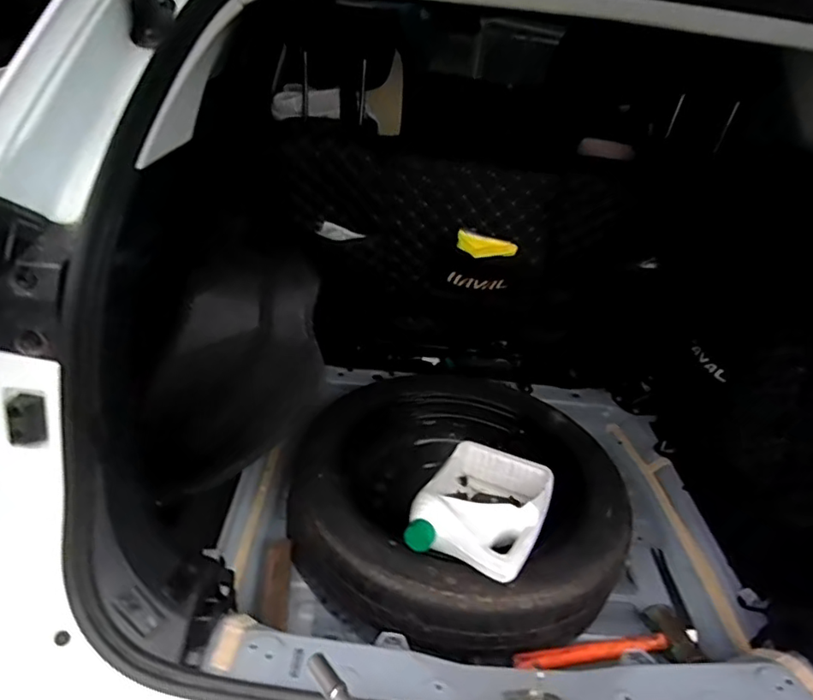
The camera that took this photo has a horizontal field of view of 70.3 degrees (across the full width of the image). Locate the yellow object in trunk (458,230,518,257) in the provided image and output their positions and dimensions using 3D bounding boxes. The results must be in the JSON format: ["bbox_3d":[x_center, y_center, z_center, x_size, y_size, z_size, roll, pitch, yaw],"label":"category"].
[{"bbox_3d":[0.172,-0.222,1.220,0.123,0.042,0.032,5,29,-2],"label":"yellow object in trunk"}]

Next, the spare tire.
[{"bbox_3d":[0.108,0.277,1.149,0.638,0.129,0.611,4,29,-2],"label":"spare tire"}]

